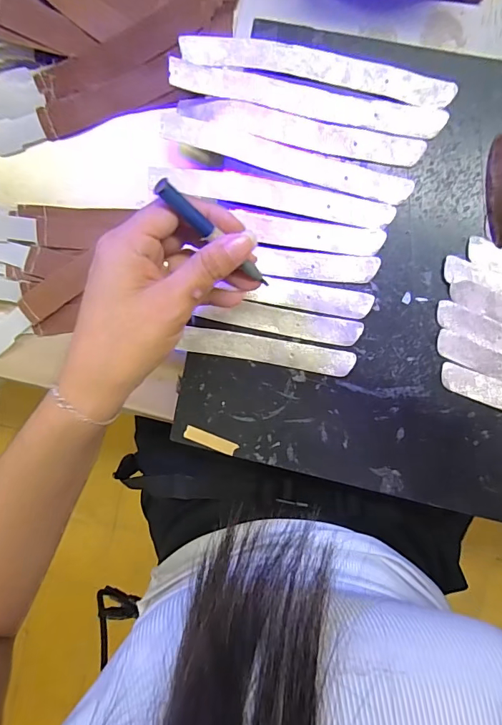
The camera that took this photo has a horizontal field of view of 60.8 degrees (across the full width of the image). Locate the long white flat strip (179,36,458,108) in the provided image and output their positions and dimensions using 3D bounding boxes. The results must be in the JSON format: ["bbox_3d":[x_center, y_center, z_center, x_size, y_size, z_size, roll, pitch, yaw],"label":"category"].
[{"bbox_3d":[0.041,-0.201,0.293,0.189,0.013,0.020,15,101,6],"label":"long white flat strip"}]

